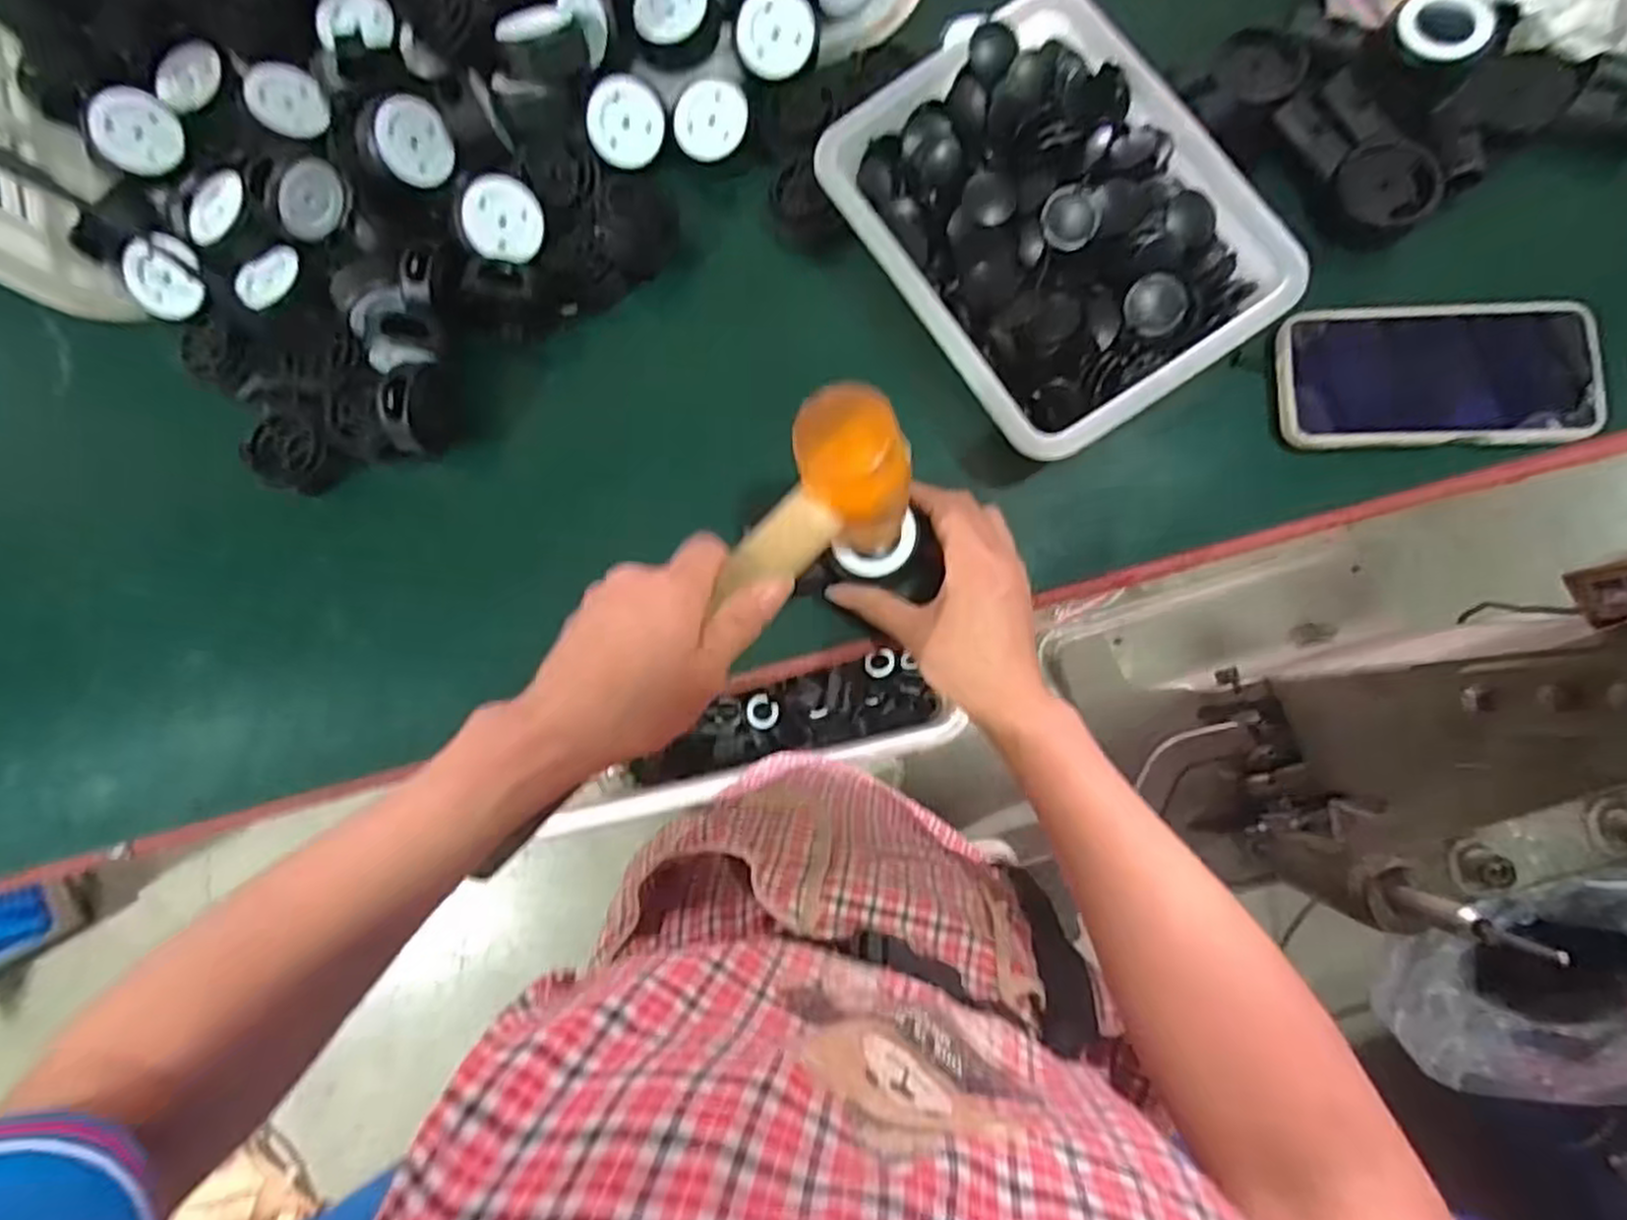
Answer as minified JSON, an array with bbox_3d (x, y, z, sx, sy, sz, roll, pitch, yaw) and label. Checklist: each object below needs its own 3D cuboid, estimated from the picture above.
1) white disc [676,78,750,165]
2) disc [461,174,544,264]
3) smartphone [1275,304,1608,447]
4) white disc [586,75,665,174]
[{"bbox_3d":[-0.066,-0.314,0.508,0.045,0.006,0.044,6,106,1],"label":"white disc"},{"bbox_3d":[-0.193,-0.243,0.494,0.047,0.004,0.051,-4,98,-31],"label":"disc"},{"bbox_3d":[0.352,-0.136,0.448,0.163,0.011,0.084,1,82,5],"label":"smartphone"},{"bbox_3d":[-0.121,-0.314,0.510,0.047,0.004,0.050,4,117,-9],"label":"white disc"}]

